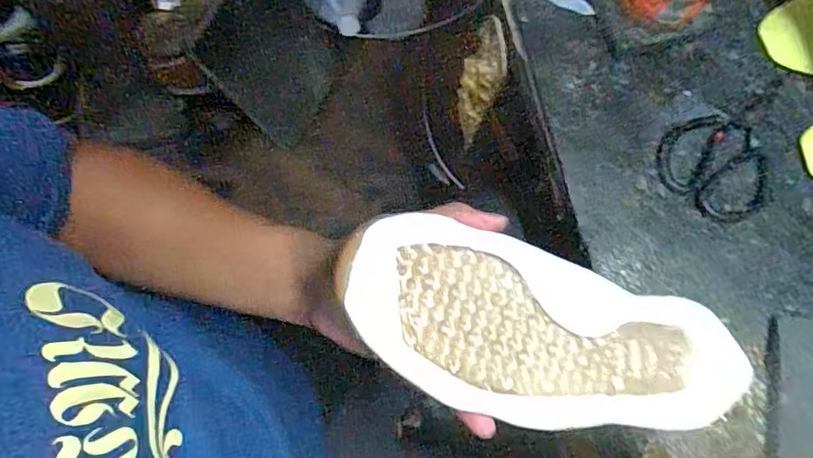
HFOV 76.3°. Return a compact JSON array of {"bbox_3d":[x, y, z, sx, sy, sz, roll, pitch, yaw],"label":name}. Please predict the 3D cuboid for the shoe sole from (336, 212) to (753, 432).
[{"bbox_3d":[0.096,0.072,0.332,0.294,0.034,0.102,18,71,-18],"label":"shoe sole"}]

